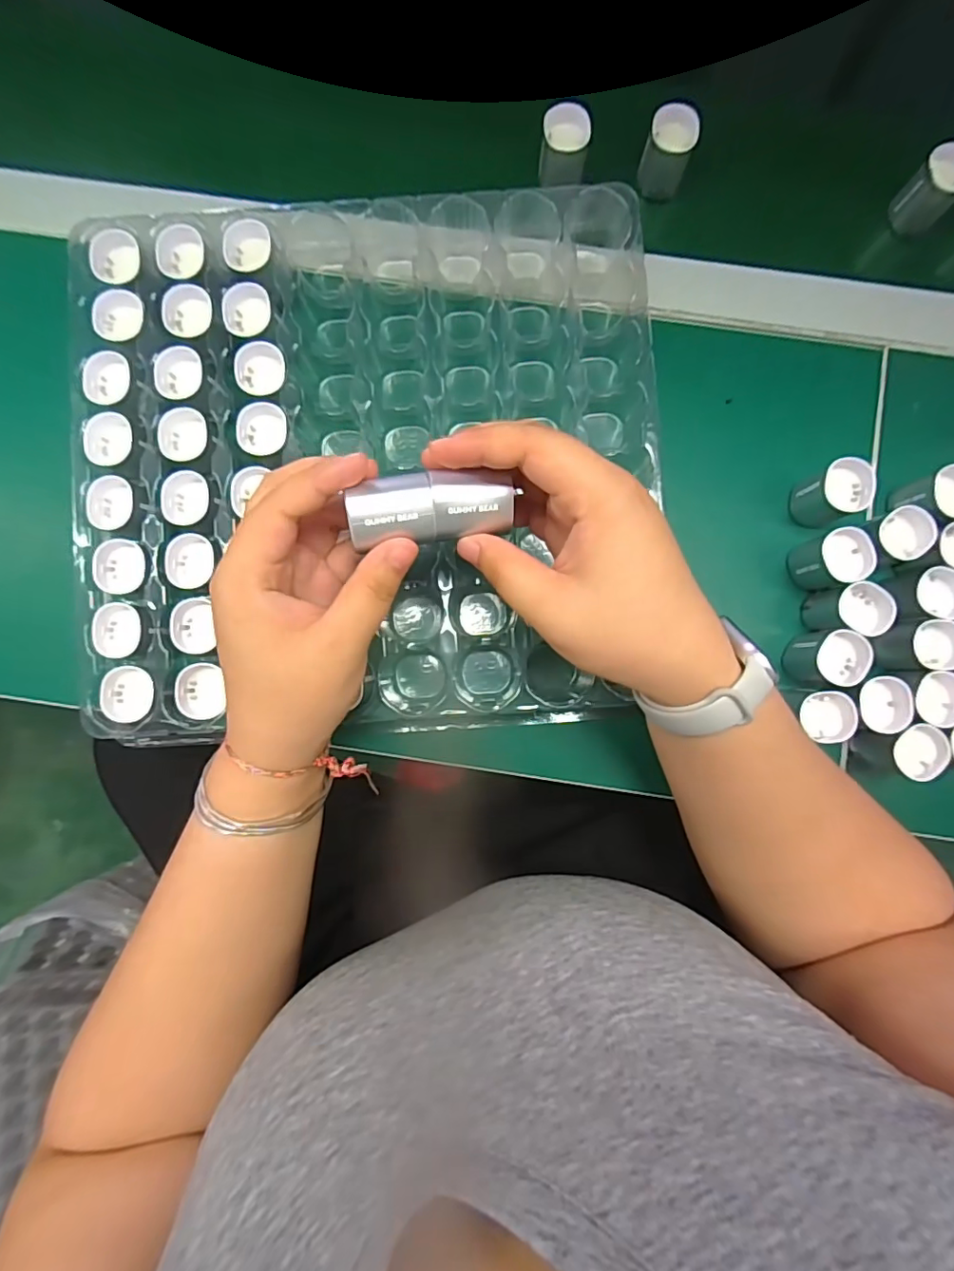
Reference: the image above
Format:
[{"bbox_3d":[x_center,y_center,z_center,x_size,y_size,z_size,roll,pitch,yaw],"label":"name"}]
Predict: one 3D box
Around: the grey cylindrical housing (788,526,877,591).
[{"bbox_3d":[0.205,-0.043,0.314,0.027,0.035,0.029,0,87,-1],"label":"grey cylindrical housing"}]

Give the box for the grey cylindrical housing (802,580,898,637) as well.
[{"bbox_3d":[0.214,-0.015,0.311,0.032,0.036,0.028,3,87,0],"label":"grey cylindrical housing"}]

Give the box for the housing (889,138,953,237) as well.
[{"bbox_3d":[0.289,-0.283,0.340,0.031,0.034,0.033,0,87,-1],"label":"housing"}]

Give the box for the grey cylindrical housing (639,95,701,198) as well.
[{"bbox_3d":[0.121,-0.308,0.343,0.029,0.039,0.028,0,87,-1],"label":"grey cylindrical housing"}]

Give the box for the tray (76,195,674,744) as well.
[{"bbox_3d":[-0.059,-0.099,0.321,0.322,0.050,0.303,-1,87,-1],"label":"tray"}]

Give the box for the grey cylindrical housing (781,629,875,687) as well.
[{"bbox_3d":[0.201,0.013,0.310,0.029,0.033,0.030,1,87,-1],"label":"grey cylindrical housing"}]

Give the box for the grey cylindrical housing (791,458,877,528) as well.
[{"bbox_3d":[0.208,-0.083,0.317,0.030,0.034,0.029,0,87,-1],"label":"grey cylindrical housing"}]

